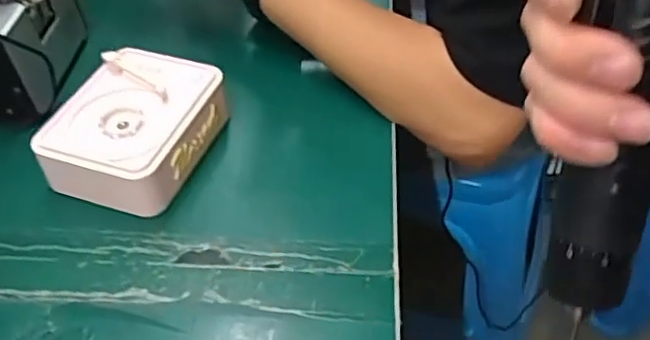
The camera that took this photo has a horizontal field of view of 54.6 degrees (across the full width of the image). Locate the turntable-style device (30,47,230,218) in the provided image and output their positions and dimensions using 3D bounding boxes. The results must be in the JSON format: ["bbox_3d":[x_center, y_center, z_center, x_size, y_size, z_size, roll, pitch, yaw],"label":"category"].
[{"bbox_3d":[-0.140,-0.033,0.473,0.100,0.053,0.125,16,49,15],"label":"turntable-style device"}]

